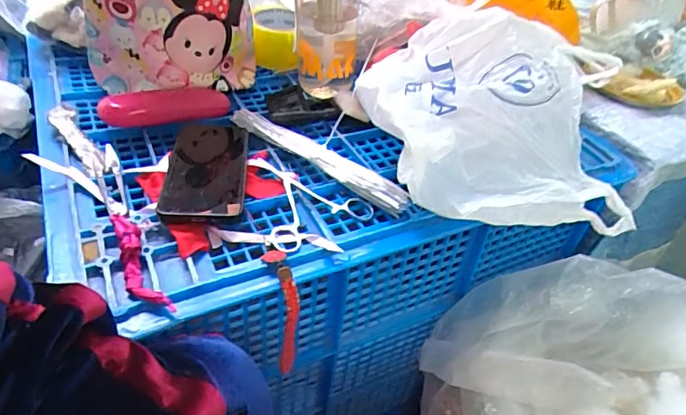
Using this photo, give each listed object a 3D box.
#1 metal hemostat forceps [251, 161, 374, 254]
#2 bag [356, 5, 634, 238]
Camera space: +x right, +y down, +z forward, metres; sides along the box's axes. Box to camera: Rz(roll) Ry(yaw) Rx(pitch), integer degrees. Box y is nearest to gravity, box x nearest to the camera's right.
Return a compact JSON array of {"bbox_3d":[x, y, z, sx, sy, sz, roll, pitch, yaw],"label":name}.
[{"bbox_3d":[-0.050,-0.015,0.522,0.112,0.018,0.133,-23,50,-29],"label":"metal hemostat forceps"},{"bbox_3d":[0.170,-0.108,0.533,0.305,0.143,0.220,5,42,-2],"label":"bag"}]

